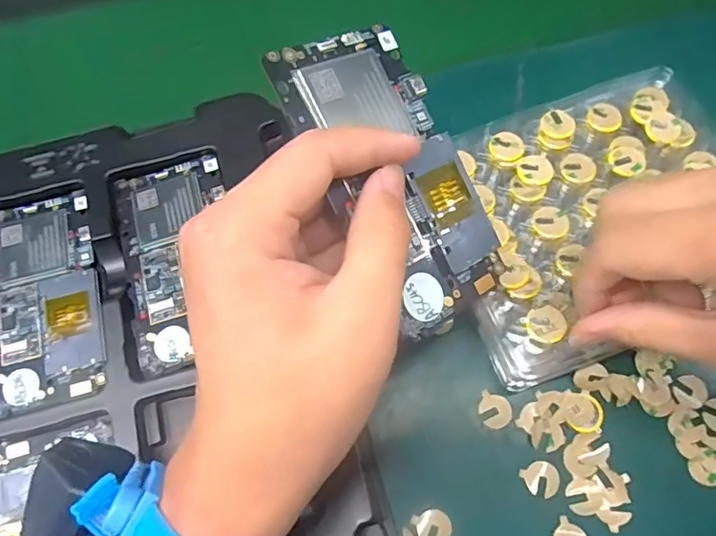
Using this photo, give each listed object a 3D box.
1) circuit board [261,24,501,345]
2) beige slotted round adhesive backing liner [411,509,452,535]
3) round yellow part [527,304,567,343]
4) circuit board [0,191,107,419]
[{"bbox_3d":[0.016,-0.037,0.228,0.071,0.011,0.128,-24,91,-33],"label":"circuit board"},{"bbox_3d":[0.039,0.134,0.283,0.018,0.004,0.018,-1,69,2],"label":"beige slotted round adhesive backing liner"},{"bbox_3d":[0.094,0.028,0.276,0.019,0.007,0.019,-1,69,2],"label":"round yellow part"},{"bbox_3d":[-0.184,0.016,0.321,0.067,0.005,0.126,-14,69,-3],"label":"circuit board"}]

